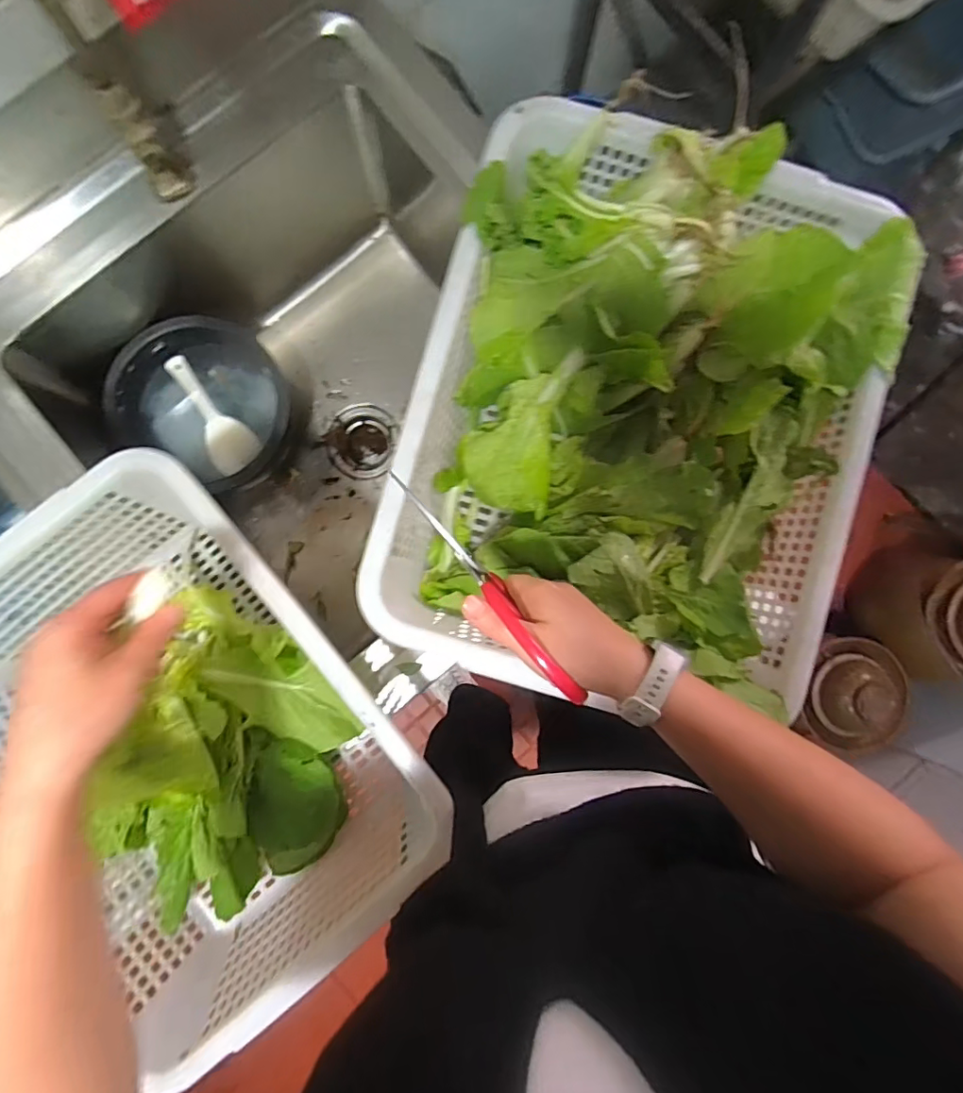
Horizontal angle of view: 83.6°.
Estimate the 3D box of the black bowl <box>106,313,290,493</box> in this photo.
[{"bbox_3d":[-0.369,-0.192,0.747,0.221,0.097,0.212,28,87,0],"label":"black bowl"}]

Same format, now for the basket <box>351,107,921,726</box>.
[{"bbox_3d":[0.134,-0.110,0.484,0.368,0.129,0.451,16,87,-1],"label":"basket"}]

